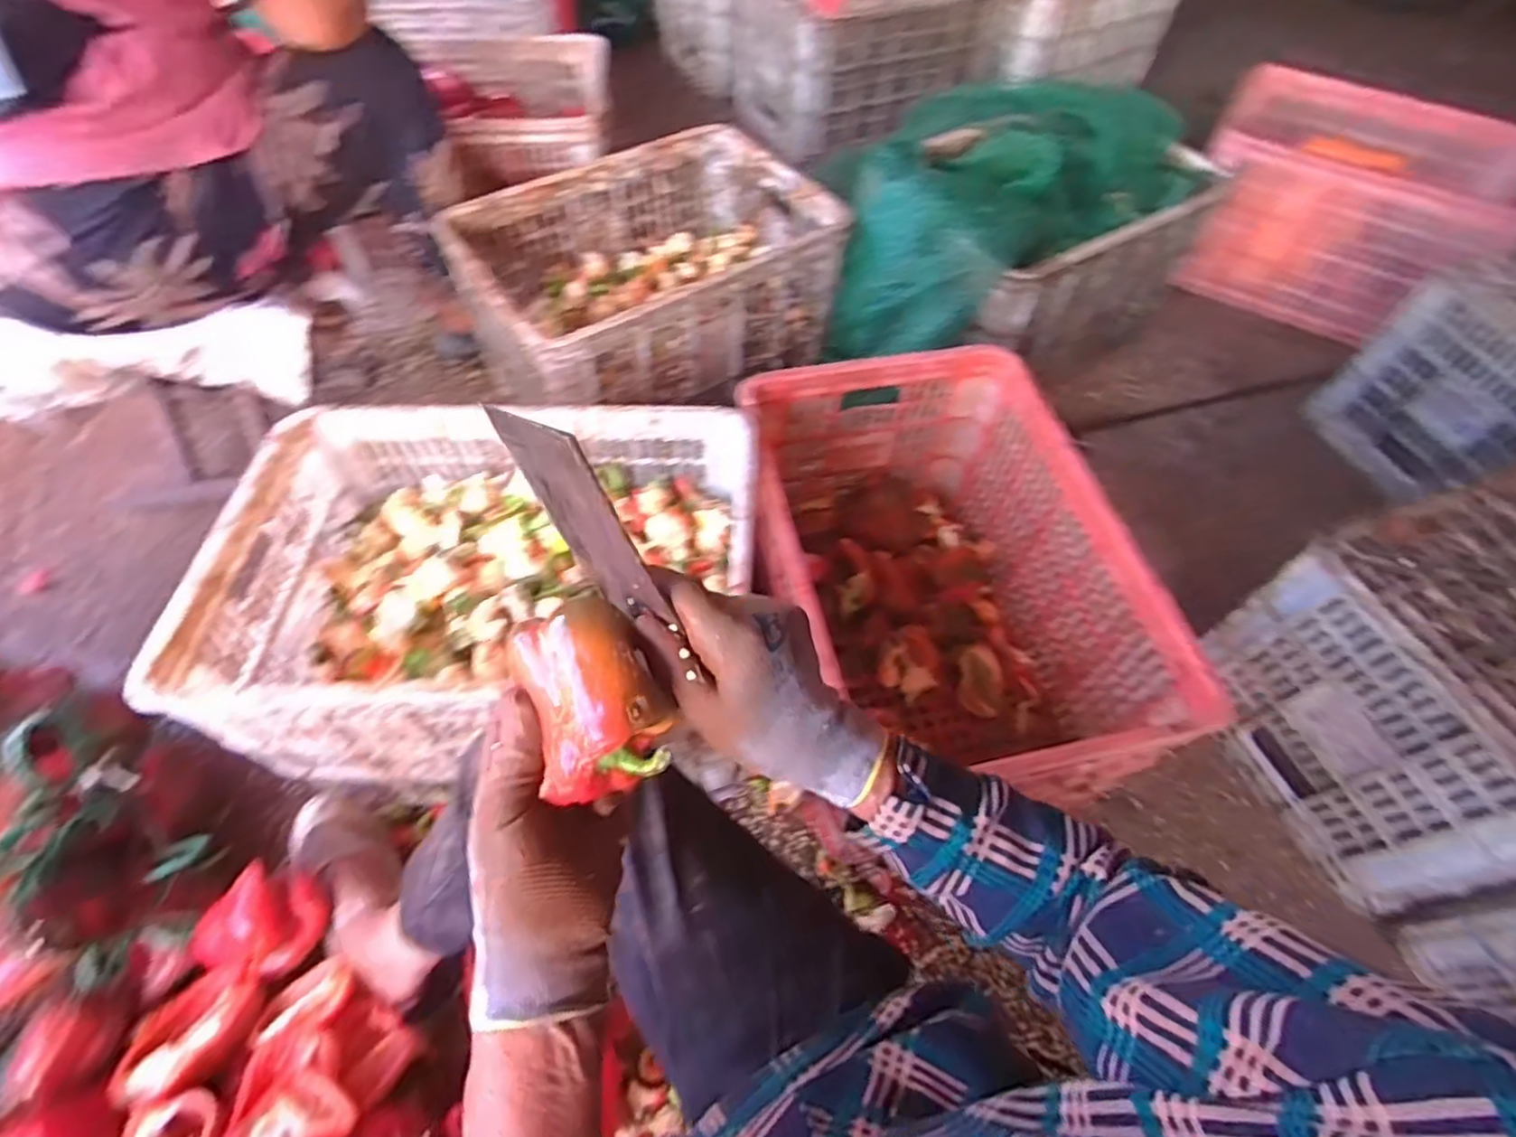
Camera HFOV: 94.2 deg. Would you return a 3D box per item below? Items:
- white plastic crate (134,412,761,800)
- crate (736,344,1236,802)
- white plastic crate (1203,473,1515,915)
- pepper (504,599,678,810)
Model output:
[{"bbox_3d":[-0.272,0.017,0.770,0.525,0.200,0.355,0,56,-3],"label":"white plastic crate"},{"bbox_3d":[0.192,0.009,0.856,0.371,0.290,0.560,-12,58,-11],"label":"crate"},{"bbox_3d":[0.883,0.112,0.820,0.538,0.266,0.347,-14,58,-12],"label":"white plastic crate"},{"bbox_3d":[-0.083,0.064,0.357,0.065,0.060,0.091,-20,60,-16],"label":"pepper"}]

